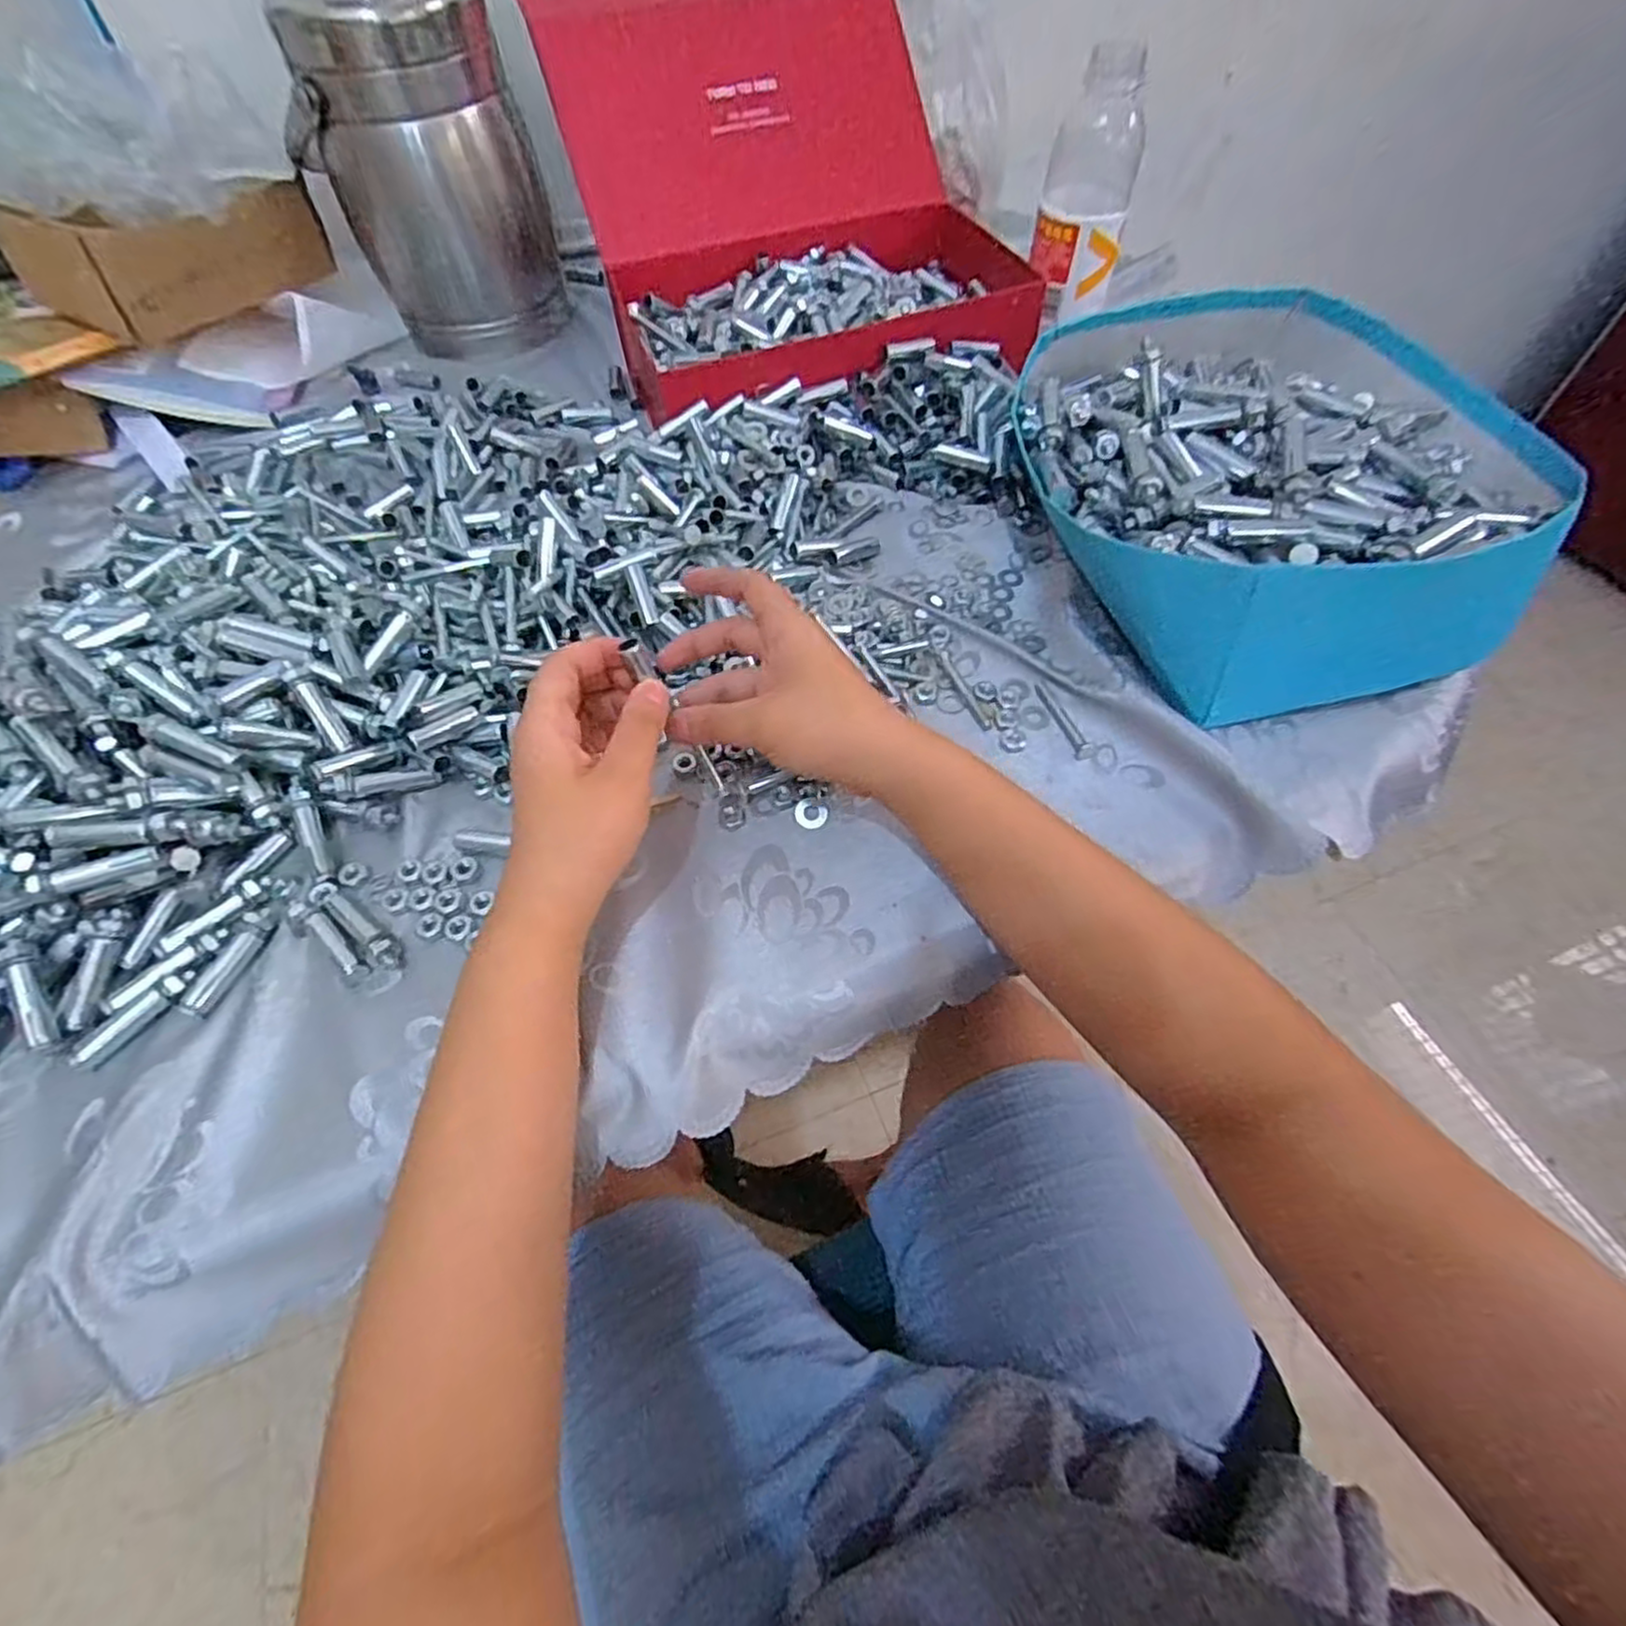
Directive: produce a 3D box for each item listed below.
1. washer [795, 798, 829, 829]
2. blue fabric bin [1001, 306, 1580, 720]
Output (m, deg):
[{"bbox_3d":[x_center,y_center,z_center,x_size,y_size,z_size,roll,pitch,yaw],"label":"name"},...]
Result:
[{"bbox_3d":[-0.001,0.000,0.391,0.017,0.004,0.018,-1,58,1],"label":"washer"},{"bbox_3d":[0.269,-0.204,0.456,0.279,0.094,0.287,-12,59,-6],"label":"blue fabric bin"}]

